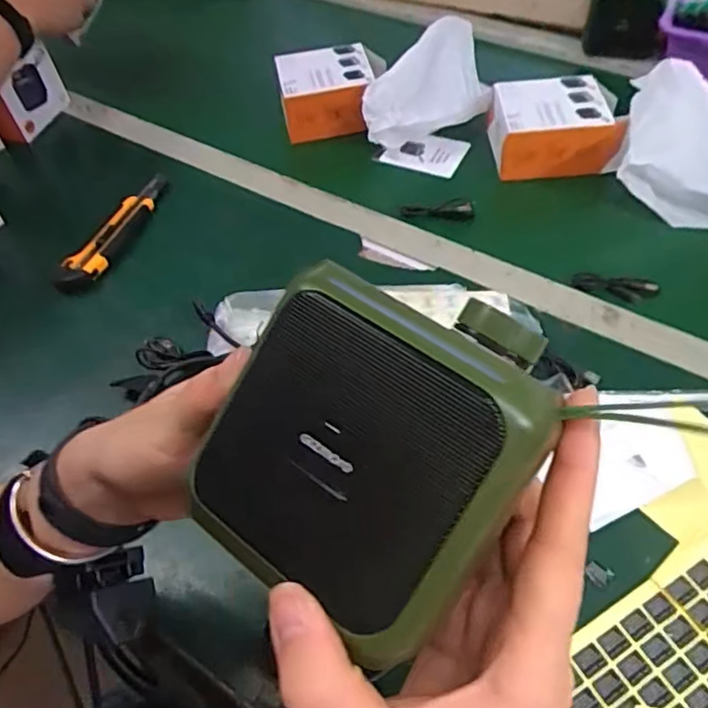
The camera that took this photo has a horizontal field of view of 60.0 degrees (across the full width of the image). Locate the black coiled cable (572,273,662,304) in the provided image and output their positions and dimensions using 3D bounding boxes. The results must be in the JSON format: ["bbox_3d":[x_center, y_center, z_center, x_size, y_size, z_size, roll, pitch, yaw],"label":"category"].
[{"bbox_3d":[0.246,-0.065,0.579,0.075,0.016,0.020,13,56,12],"label":"black coiled cable"}]

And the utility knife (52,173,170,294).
[{"bbox_3d":[-0.250,-0.136,0.656,0.041,0.017,0.181,18,57,16],"label":"utility knife"}]

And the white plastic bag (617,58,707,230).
[{"bbox_3d":[0.354,-0.221,0.647,0.129,0.079,0.169,14,56,13],"label":"white plastic bag"}]

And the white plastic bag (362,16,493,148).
[{"bbox_3d":[0.095,-0.312,0.724,0.093,0.080,0.179,32,61,23],"label":"white plastic bag"}]

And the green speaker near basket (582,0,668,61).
[{"bbox_3d":[0.351,-0.439,0.788,0.094,0.101,0.027,12,55,12],"label":"green speaker near basket"}]

